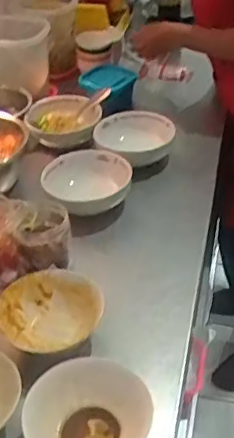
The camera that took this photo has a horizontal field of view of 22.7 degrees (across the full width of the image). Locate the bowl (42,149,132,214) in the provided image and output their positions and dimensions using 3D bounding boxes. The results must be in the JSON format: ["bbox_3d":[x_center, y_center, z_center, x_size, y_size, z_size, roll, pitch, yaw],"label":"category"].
[{"bbox_3d":[-0.057,-0.070,1.143,0.168,0.060,0.168,-2,38,1],"label":"bowl"}]

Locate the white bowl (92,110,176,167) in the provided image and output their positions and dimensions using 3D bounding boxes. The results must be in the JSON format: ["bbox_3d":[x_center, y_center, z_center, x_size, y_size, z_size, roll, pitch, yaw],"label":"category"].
[{"bbox_3d":[0.029,-0.169,1.256,0.161,0.078,0.170,-2,38,1],"label":"white bowl"}]

